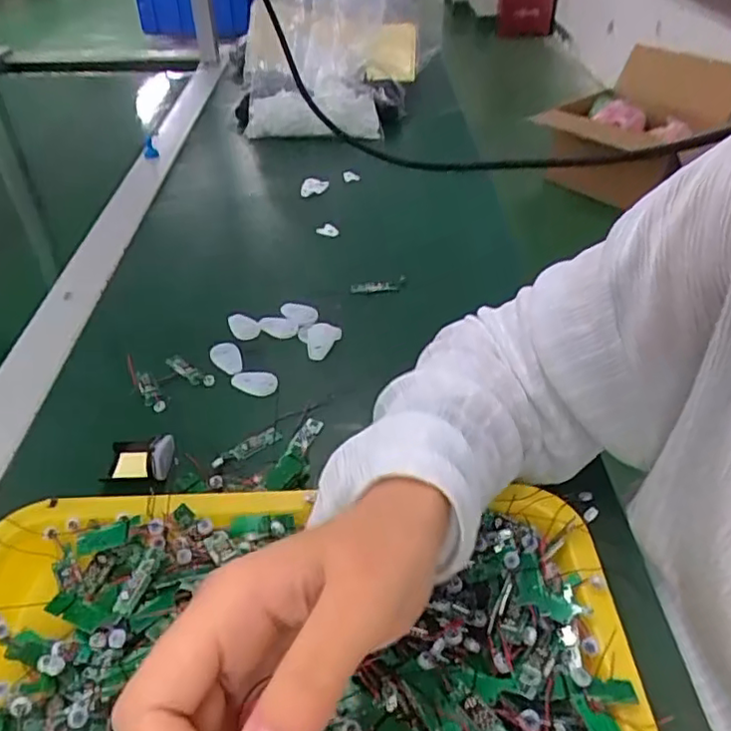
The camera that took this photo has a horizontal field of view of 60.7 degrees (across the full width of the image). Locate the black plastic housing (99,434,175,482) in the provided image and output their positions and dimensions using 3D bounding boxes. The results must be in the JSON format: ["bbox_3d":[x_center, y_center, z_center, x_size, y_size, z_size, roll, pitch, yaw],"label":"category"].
[{"bbox_3d":[-0.150,0.062,0.415,0.044,0.015,0.038,-4,39,-3],"label":"black plastic housing"}]

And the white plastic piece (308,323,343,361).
[{"bbox_3d":[-0.034,-0.021,0.519,0.028,0.009,0.039,-2,39,-1],"label":"white plastic piece"}]

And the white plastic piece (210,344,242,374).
[{"bbox_3d":[-0.112,-0.007,0.500,0.024,0.007,0.034,-10,40,-10],"label":"white plastic piece"}]

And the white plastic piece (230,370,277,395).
[{"bbox_3d":[-0.085,0.013,0.479,0.036,0.006,0.020,7,40,10],"label":"white plastic piece"}]

